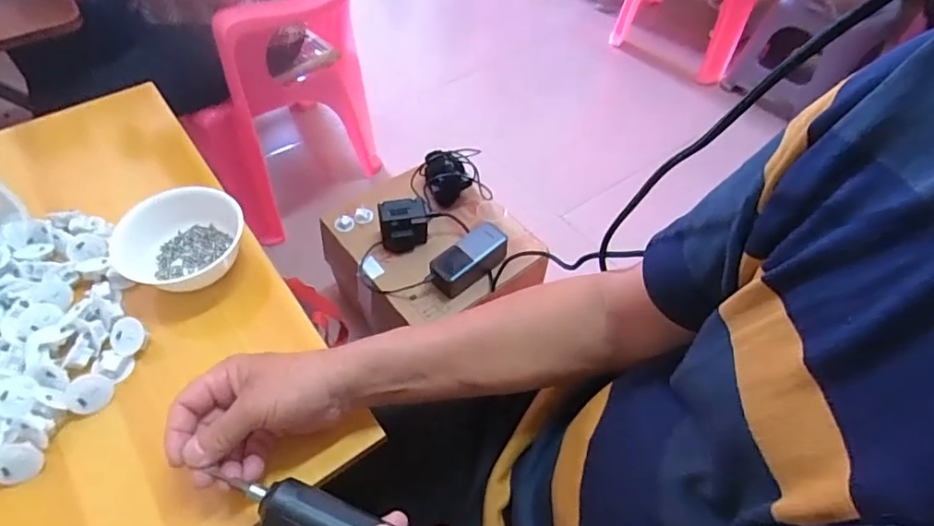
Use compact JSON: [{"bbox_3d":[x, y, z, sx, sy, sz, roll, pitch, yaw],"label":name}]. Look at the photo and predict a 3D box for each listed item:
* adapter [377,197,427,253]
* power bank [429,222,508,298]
[{"bbox_3d":[-0.107,-0.064,0.884,0.080,0.070,0.058,-6,53,-7],"label":"adapter"},{"bbox_3d":[0.003,-0.008,0.850,0.135,0.057,0.059,-32,60,-25],"label":"power bank"}]

